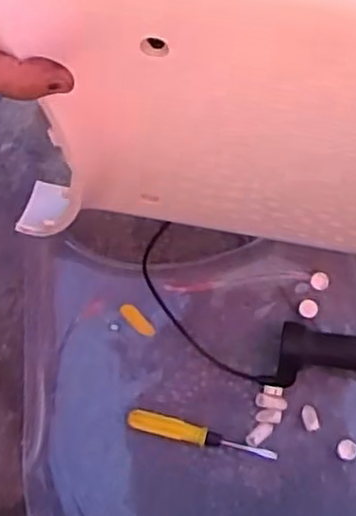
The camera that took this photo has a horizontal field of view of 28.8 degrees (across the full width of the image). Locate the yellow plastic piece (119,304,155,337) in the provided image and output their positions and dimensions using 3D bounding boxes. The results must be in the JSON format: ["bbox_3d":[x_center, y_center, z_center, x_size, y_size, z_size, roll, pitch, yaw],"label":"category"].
[{"bbox_3d":[-0.043,0.066,0.735,0.015,0.009,0.046,-43,76,-12],"label":"yellow plastic piece"}]

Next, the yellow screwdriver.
[{"bbox_3d":[0.024,0.178,0.696,0.150,0.016,0.021,13,73,5],"label":"yellow screwdriver"}]

